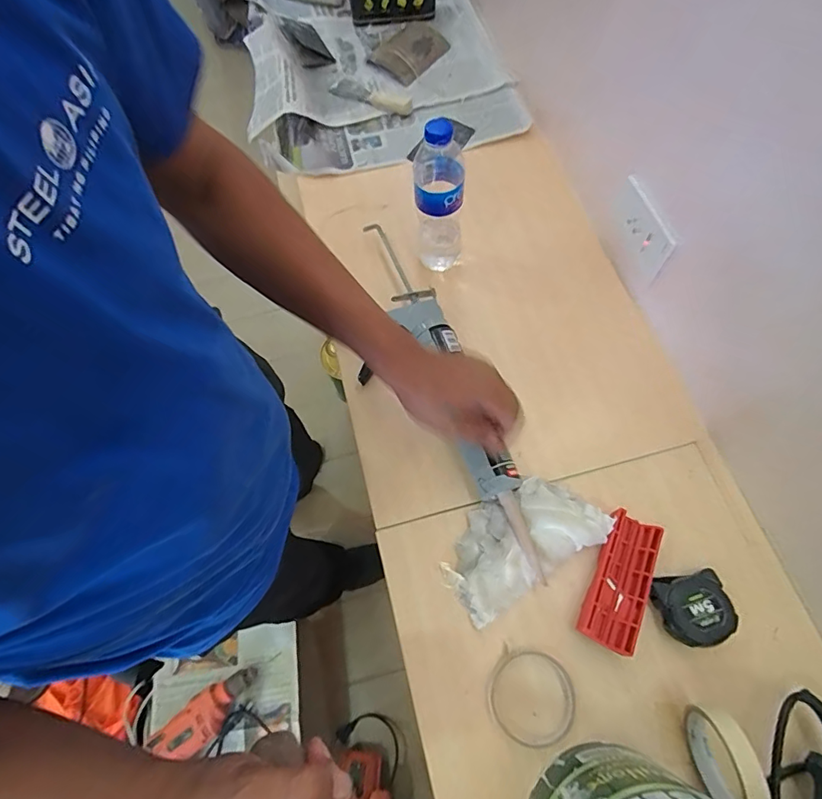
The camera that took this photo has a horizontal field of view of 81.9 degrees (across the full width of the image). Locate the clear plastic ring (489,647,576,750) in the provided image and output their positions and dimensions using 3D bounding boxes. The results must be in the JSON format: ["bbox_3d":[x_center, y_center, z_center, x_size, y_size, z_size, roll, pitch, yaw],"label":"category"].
[{"bbox_3d":[0.124,0.302,0.481,0.084,0.011,0.080,-1,66,2],"label":"clear plastic ring"}]

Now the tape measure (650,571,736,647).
[{"bbox_3d":[0.290,0.218,0.493,0.065,0.041,0.066,-10,66,-2],"label":"tape measure"}]

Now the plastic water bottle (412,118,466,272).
[{"bbox_3d":[0.036,-0.261,0.615,0.063,0.209,0.068,0,66,3],"label":"plastic water bottle"}]

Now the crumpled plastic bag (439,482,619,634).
[{"bbox_3d":[0.119,0.155,0.529,0.182,0.044,0.106,-30,68,-10],"label":"crumpled plastic bag"}]

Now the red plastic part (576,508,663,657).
[{"bbox_3d":[0.223,0.193,0.510,0.055,0.042,0.137,24,69,13],"label":"red plastic part"}]

